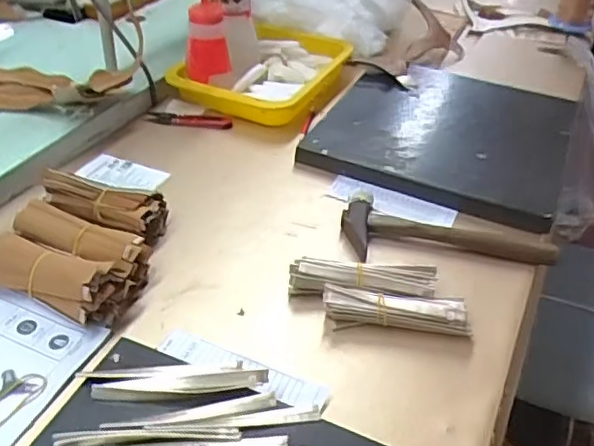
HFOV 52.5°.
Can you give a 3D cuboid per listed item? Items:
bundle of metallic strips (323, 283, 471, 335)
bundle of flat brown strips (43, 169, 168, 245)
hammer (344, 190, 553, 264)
[{"bbox_3d":[0.085,0.077,0.529,0.122,0.034,0.031,5,39,0],"label":"bundle of metallic strips"},{"bbox_3d":[-0.201,-0.015,0.610,0.139,0.044,0.058,16,40,14],"label":"bundle of flat brown strips"},{"bbox_3d":[0.152,0.009,0.620,0.208,0.022,0.082,3,39,-2],"label":"hammer"}]

